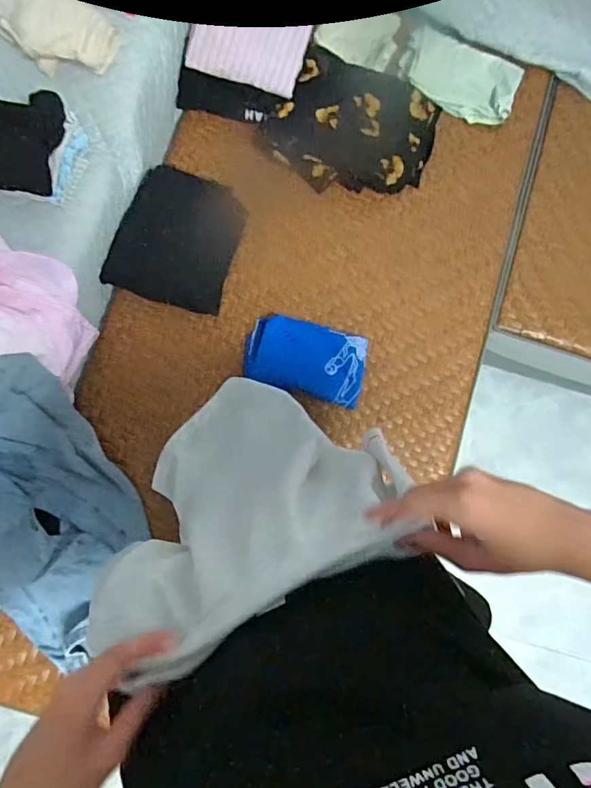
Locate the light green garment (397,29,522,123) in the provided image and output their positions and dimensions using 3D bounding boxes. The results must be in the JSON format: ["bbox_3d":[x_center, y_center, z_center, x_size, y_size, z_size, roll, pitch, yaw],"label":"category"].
[{"bbox_3d":[0.319,-0.617,0.952,0.222,0.021,0.148,21,84,-1],"label":"light green garment"}]

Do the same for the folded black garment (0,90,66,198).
[{"bbox_3d":[-0.432,-0.370,0.703,0.180,0.020,0.136,12,101,-2],"label":"folded black garment"}]

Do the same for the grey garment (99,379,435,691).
[{"bbox_3d":[-0.050,0.106,0.623,0.321,0.535,0.142,-14,102,-4],"label":"grey garment"}]

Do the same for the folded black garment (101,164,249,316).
[{"bbox_3d":[-0.207,-0.277,0.879,0.196,0.054,0.231,18,84,-2],"label":"folded black garment"}]

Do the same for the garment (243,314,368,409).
[{"bbox_3d":[0.020,-0.064,0.870,0.211,0.029,0.123,16,84,-2],"label":"garment"}]

